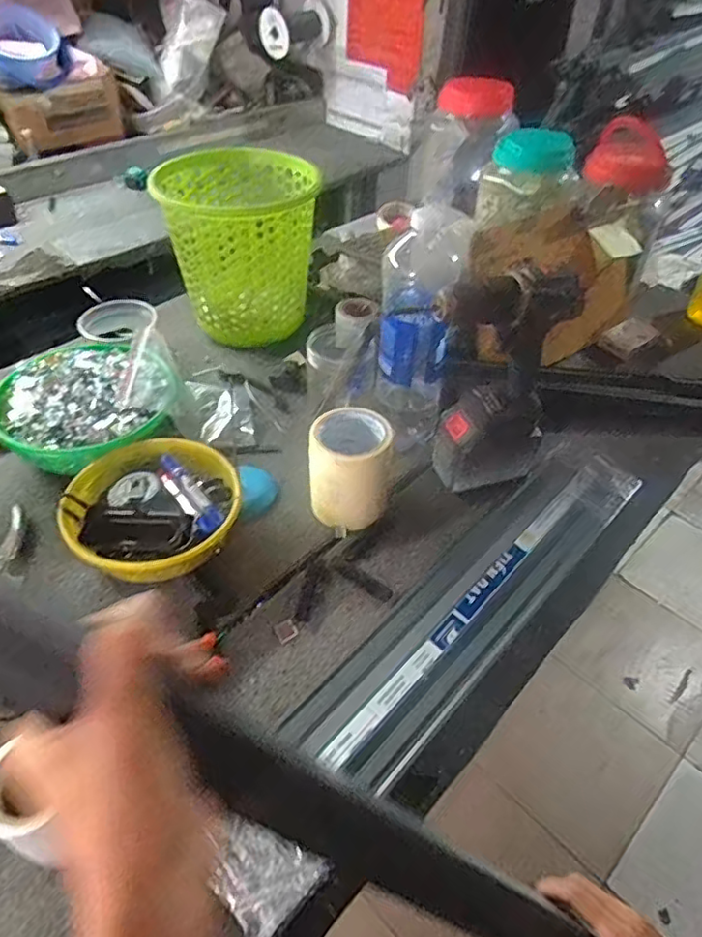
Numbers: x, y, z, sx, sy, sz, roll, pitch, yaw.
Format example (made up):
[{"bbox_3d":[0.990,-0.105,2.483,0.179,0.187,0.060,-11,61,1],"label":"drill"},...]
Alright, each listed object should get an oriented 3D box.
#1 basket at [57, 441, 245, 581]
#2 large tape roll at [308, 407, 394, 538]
[{"bbox_3d":[-0.226,0.055,0.699,0.195,0.073,0.182,-1,45,-4],"label":"basket"},{"bbox_3d":[-0.002,0.004,0.731,0.094,0.123,0.100,3,45,-1],"label":"large tape roll"}]

